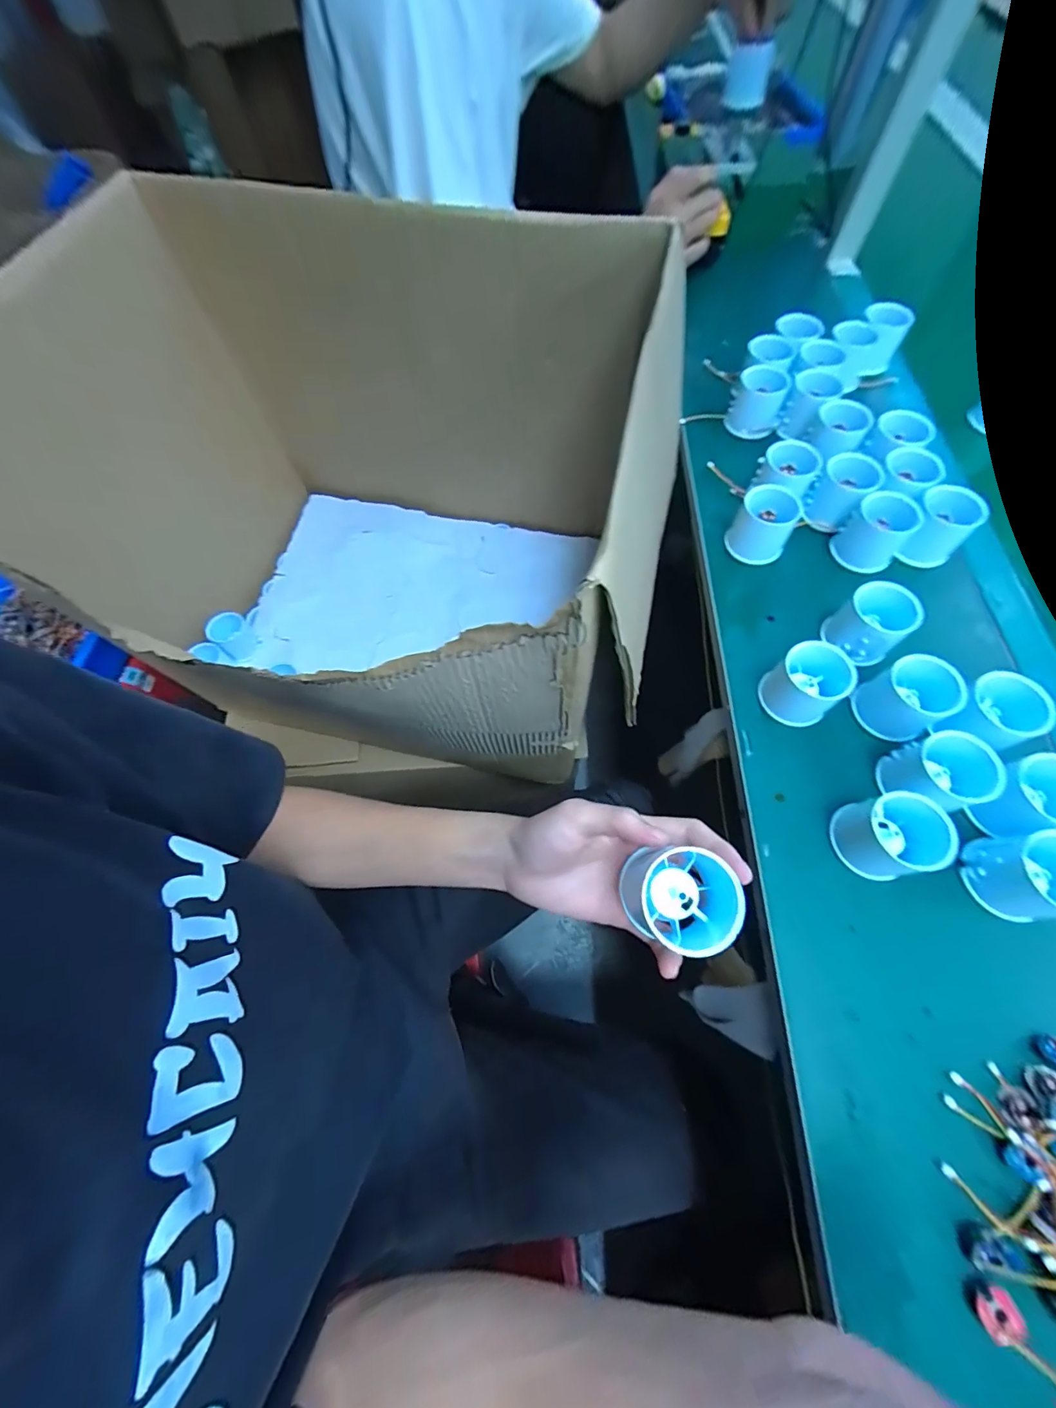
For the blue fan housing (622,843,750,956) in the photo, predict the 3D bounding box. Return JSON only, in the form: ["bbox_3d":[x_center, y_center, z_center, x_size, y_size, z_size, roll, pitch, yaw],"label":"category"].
[{"bbox_3d":[0.086,0.108,0.262,0.055,0.047,0.055,-1,66,2],"label":"blue fan housing"}]

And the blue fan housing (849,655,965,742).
[{"bbox_3d":[0.309,-0.004,0.380,0.053,0.053,0.054,-31,69,-11],"label":"blue fan housing"}]

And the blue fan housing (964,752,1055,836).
[{"bbox_3d":[0.363,0.070,0.331,0.047,0.045,0.053,33,71,15],"label":"blue fan housing"}]

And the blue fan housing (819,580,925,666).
[{"bbox_3d":[0.297,-0.069,0.406,0.051,0.058,0.053,-1,66,2],"label":"blue fan housing"}]

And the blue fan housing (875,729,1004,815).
[{"bbox_3d":[0.309,0.052,0.350,0.054,0.051,0.047,42,74,18],"label":"blue fan housing"}]

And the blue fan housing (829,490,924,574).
[{"bbox_3d":[0.342,-0.168,0.455,0.054,0.057,0.054,-1,66,2],"label":"blue fan housing"}]

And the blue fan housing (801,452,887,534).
[{"bbox_3d":[0.313,-0.213,0.468,0.049,0.056,0.048,-1,66,2],"label":"blue fan housing"}]

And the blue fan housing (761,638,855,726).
[{"bbox_3d":[0.234,-0.017,0.389,0.054,0.054,0.054,-1,66,2],"label":"blue fan housing"}]

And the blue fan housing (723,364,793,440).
[{"bbox_3d":[0.267,-0.350,0.540,0.056,0.050,0.062,22,69,11],"label":"blue fan housing"}]

